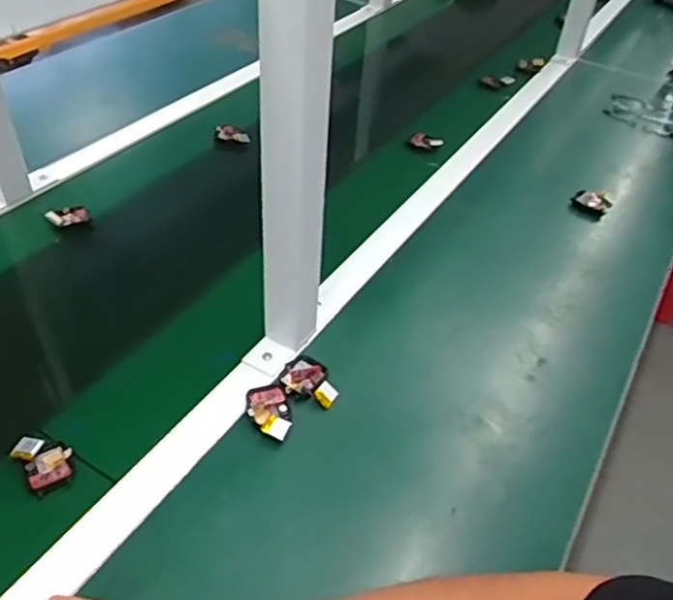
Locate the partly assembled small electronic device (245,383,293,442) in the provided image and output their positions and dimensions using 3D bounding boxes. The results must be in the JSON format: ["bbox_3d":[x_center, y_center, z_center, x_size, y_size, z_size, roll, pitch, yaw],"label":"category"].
[{"bbox_3d":[-0.060,0.102,0.587,0.037,0.009,0.065,-12,45,-17],"label":"partly assembled small electronic device"}]

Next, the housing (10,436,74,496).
[{"bbox_3d":[-0.247,0.135,0.541,0.040,0.013,0.055,-30,53,-32],"label":"housing"}]

